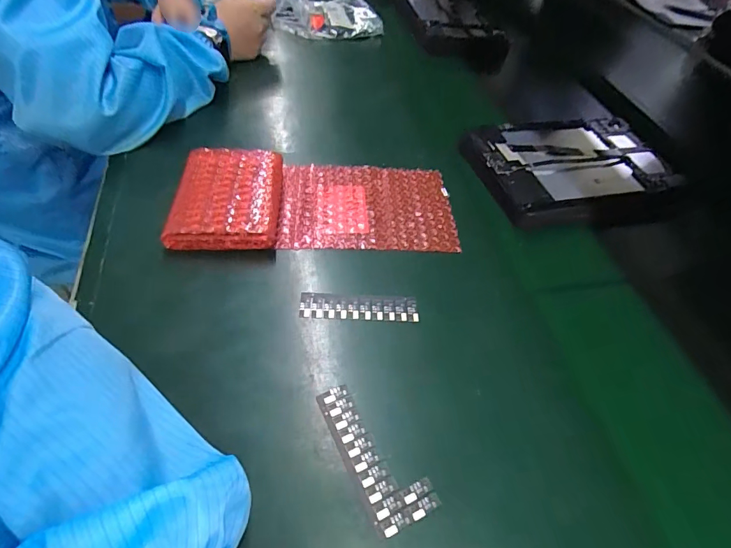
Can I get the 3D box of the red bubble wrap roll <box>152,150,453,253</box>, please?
[{"bbox_3d":[-0.047,-0.077,0.418,0.268,0.027,0.123,-2,51,-6],"label":"red bubble wrap roll"}]

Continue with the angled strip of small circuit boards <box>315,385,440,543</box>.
[{"bbox_3d":[0.006,0.118,0.282,0.041,0.004,0.099,-21,56,-20],"label":"angled strip of small circuit boards"}]

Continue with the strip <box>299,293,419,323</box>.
[{"bbox_3d":[-0.005,0.027,0.353,0.099,0.004,0.024,1,51,-3],"label":"strip"}]

